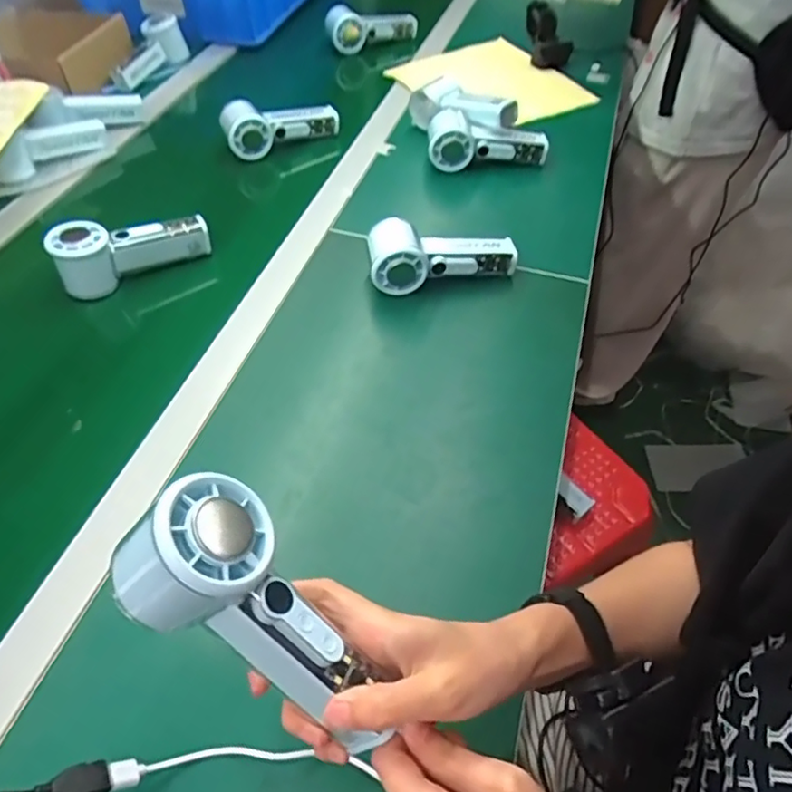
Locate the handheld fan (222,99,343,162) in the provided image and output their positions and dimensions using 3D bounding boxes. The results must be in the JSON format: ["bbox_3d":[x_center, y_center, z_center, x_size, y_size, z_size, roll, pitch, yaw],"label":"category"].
[{"bbox_3d":[-0.149,-0.362,0.789,0.153,0.051,0.063,-13,51,-10],"label":"handheld fan"}]

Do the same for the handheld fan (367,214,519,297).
[{"bbox_3d":[0.049,-0.136,0.602,0.152,0.063,0.057,1,49,-1],"label":"handheld fan"}]

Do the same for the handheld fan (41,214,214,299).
[{"bbox_3d":[-0.272,-0.148,0.628,0.146,0.074,0.043,-18,52,-14],"label":"handheld fan"}]

